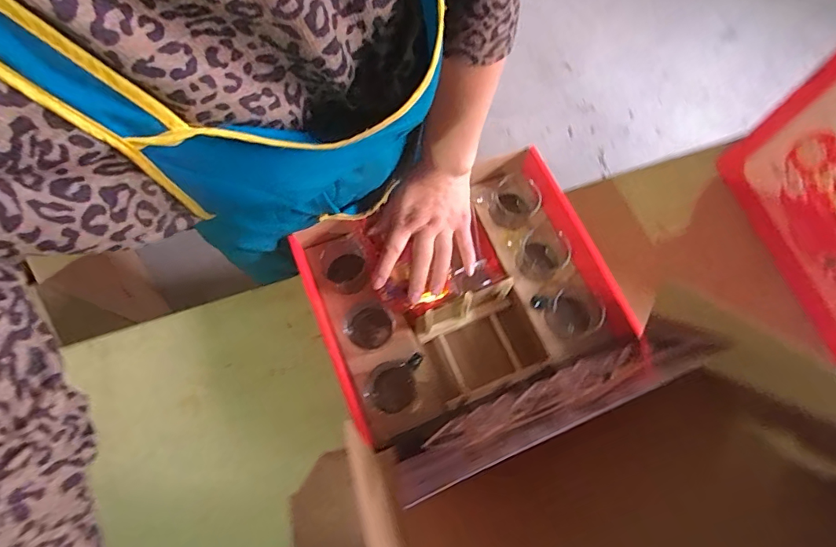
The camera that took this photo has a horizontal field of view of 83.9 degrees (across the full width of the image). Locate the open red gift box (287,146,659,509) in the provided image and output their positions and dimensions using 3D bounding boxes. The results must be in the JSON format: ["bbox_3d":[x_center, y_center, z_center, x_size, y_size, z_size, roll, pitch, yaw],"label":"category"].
[{"bbox_3d":[0.060,0.026,0.540,0.337,0.225,0.317,-25,73,-8],"label":"open red gift box"}]

